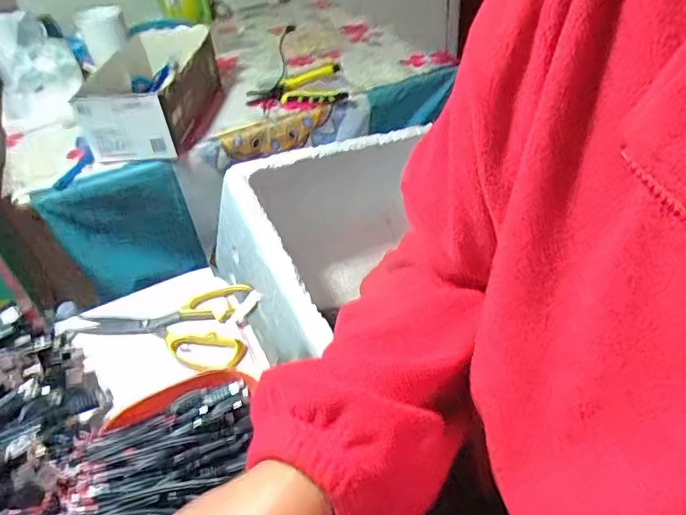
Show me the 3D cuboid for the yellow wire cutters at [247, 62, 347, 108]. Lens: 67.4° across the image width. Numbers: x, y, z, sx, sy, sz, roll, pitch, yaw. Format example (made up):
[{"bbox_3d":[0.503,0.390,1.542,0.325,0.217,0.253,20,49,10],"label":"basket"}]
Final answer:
[{"bbox_3d":[-0.079,-0.276,0.848,0.156,0.017,0.142,-9,42,-3],"label":"yellow wire cutters"}]

